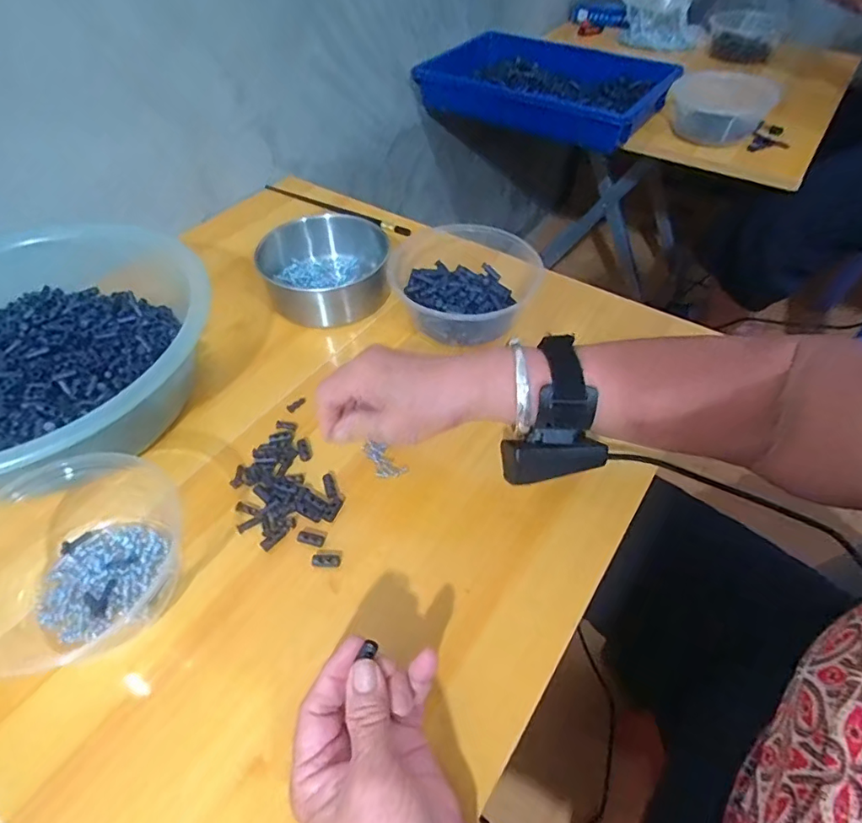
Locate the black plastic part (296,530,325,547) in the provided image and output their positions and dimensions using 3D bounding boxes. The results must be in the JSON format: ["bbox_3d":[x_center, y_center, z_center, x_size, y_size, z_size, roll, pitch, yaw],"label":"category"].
[{"bbox_3d":[-0.084,0.089,0.361,0.019,0.004,0.008,11,51,9],"label":"black plastic part"}]

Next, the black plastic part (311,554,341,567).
[{"bbox_3d":[-0.071,0.101,0.352,0.019,0.004,0.008,1,50,1],"label":"black plastic part"}]

